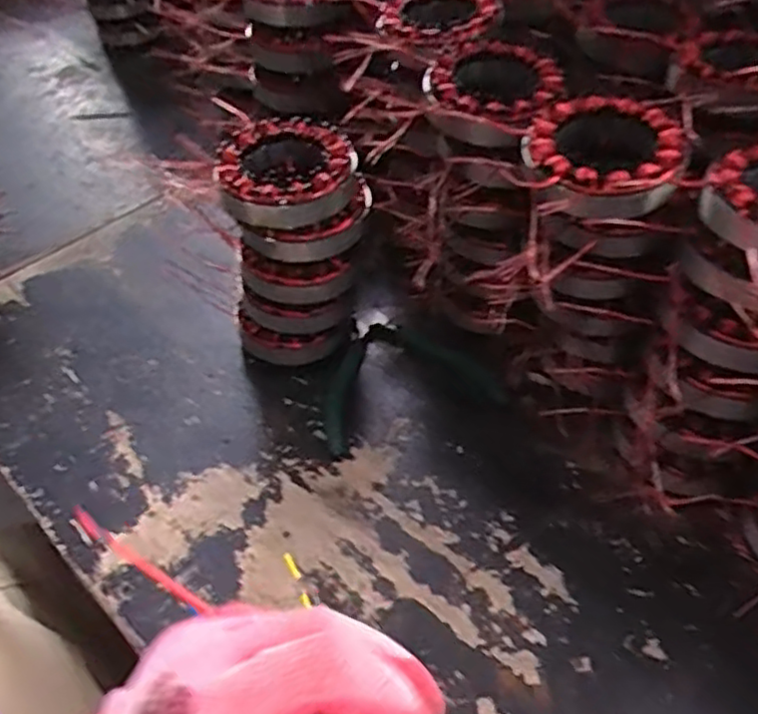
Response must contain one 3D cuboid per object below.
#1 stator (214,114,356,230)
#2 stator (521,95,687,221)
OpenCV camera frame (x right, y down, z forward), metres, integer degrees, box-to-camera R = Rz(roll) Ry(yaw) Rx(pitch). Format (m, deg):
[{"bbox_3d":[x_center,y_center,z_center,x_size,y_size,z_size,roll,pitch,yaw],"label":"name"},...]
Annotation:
[{"bbox_3d":[-0.059,-0.118,0.445,0.085,0.036,0.088,-3,48,3],"label":"stator"},{"bbox_3d":[0.129,-0.110,0.389,0.087,0.030,0.097,-12,48,-5],"label":"stator"}]

